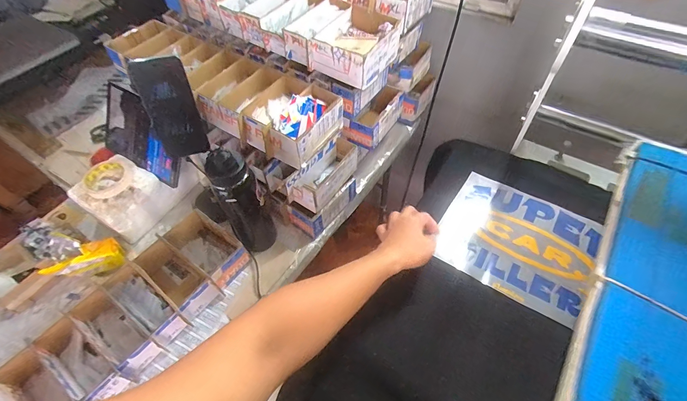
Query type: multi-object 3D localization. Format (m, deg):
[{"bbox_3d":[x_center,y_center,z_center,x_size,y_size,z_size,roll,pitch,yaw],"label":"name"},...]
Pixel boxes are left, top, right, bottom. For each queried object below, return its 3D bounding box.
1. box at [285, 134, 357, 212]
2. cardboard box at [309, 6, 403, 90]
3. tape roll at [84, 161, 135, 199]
[{"bbox_3d":[-0.033,-0.061,0.730,0.064,0.076,0.185,31,61,22],"label":"box"},{"bbox_3d":[0.033,-0.335,0.735,0.135,0.077,0.187,28,59,20],"label":"cardboard box"},{"bbox_3d":[-0.510,-0.048,0.740,0.091,0.031,0.091,-1,54,1],"label":"tape roll"}]

